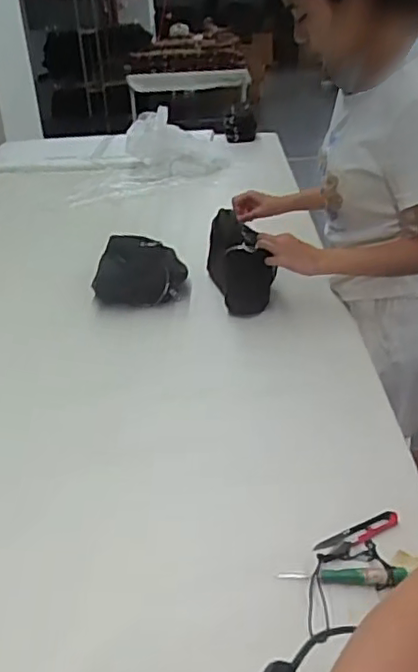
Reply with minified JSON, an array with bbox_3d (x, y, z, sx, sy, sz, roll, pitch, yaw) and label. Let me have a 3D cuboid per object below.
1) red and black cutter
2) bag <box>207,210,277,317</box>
[{"bbox_3d":[0.165,0.219,0.689,0.102,0.014,0.031,-16,30,-22],"label":"red and black cutter"},{"bbox_3d":[0.053,-0.159,1.291,0.092,0.159,0.262,-8,28,-9],"label":"bag"}]

